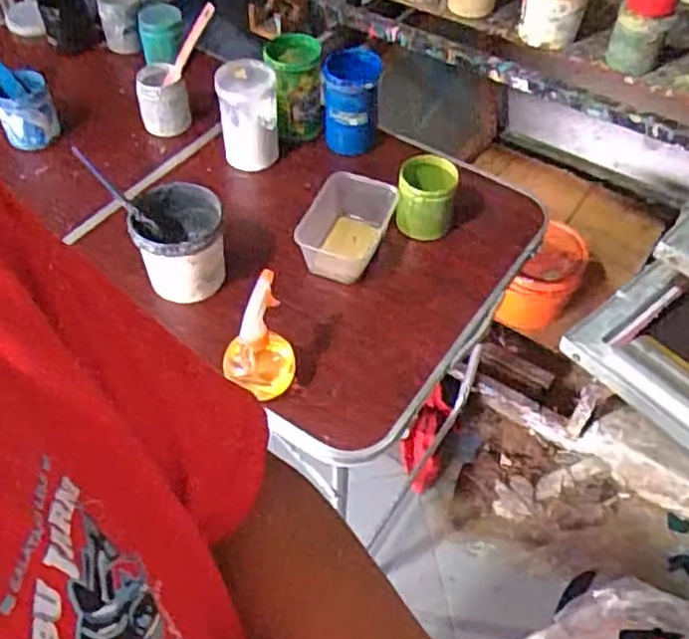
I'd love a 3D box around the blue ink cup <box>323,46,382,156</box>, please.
[{"bbox_3d":[0.010,-0.374,1.213,0.092,0.152,0.112,-5,52,-5],"label":"blue ink cup"}]

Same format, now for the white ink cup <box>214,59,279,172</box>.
[{"bbox_3d":[-0.160,-0.341,1.188,0.091,0.161,0.088,1,52,-1],"label":"white ink cup"}]

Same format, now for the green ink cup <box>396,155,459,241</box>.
[{"bbox_3d":[0.126,-0.186,1.113,0.093,0.103,0.104,10,52,6],"label":"green ink cup"}]

